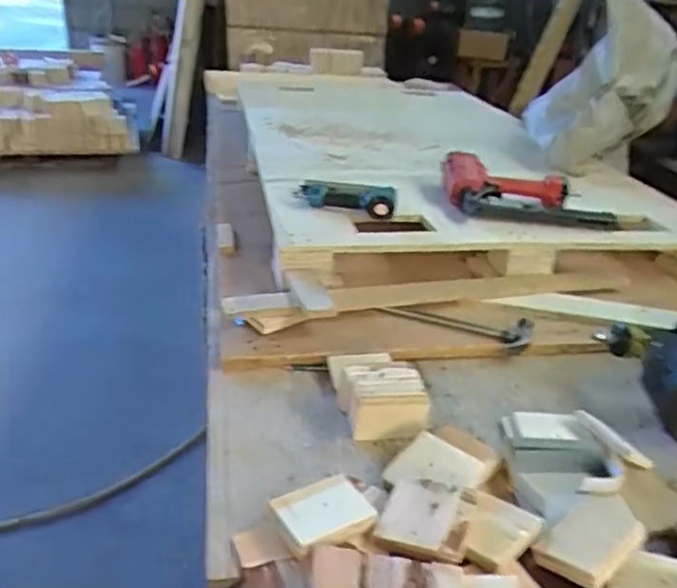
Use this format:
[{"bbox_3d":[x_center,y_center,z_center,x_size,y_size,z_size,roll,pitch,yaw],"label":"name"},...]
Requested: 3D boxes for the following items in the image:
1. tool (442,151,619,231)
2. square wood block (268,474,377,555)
[{"bbox_3d":[0.388,-0.212,1.280,0.355,0.065,0.208,10,30,9],"label":"tool"},{"bbox_3d":[-0.015,0.222,0.637,0.094,0.016,0.074,-12,33,-28],"label":"square wood block"}]

